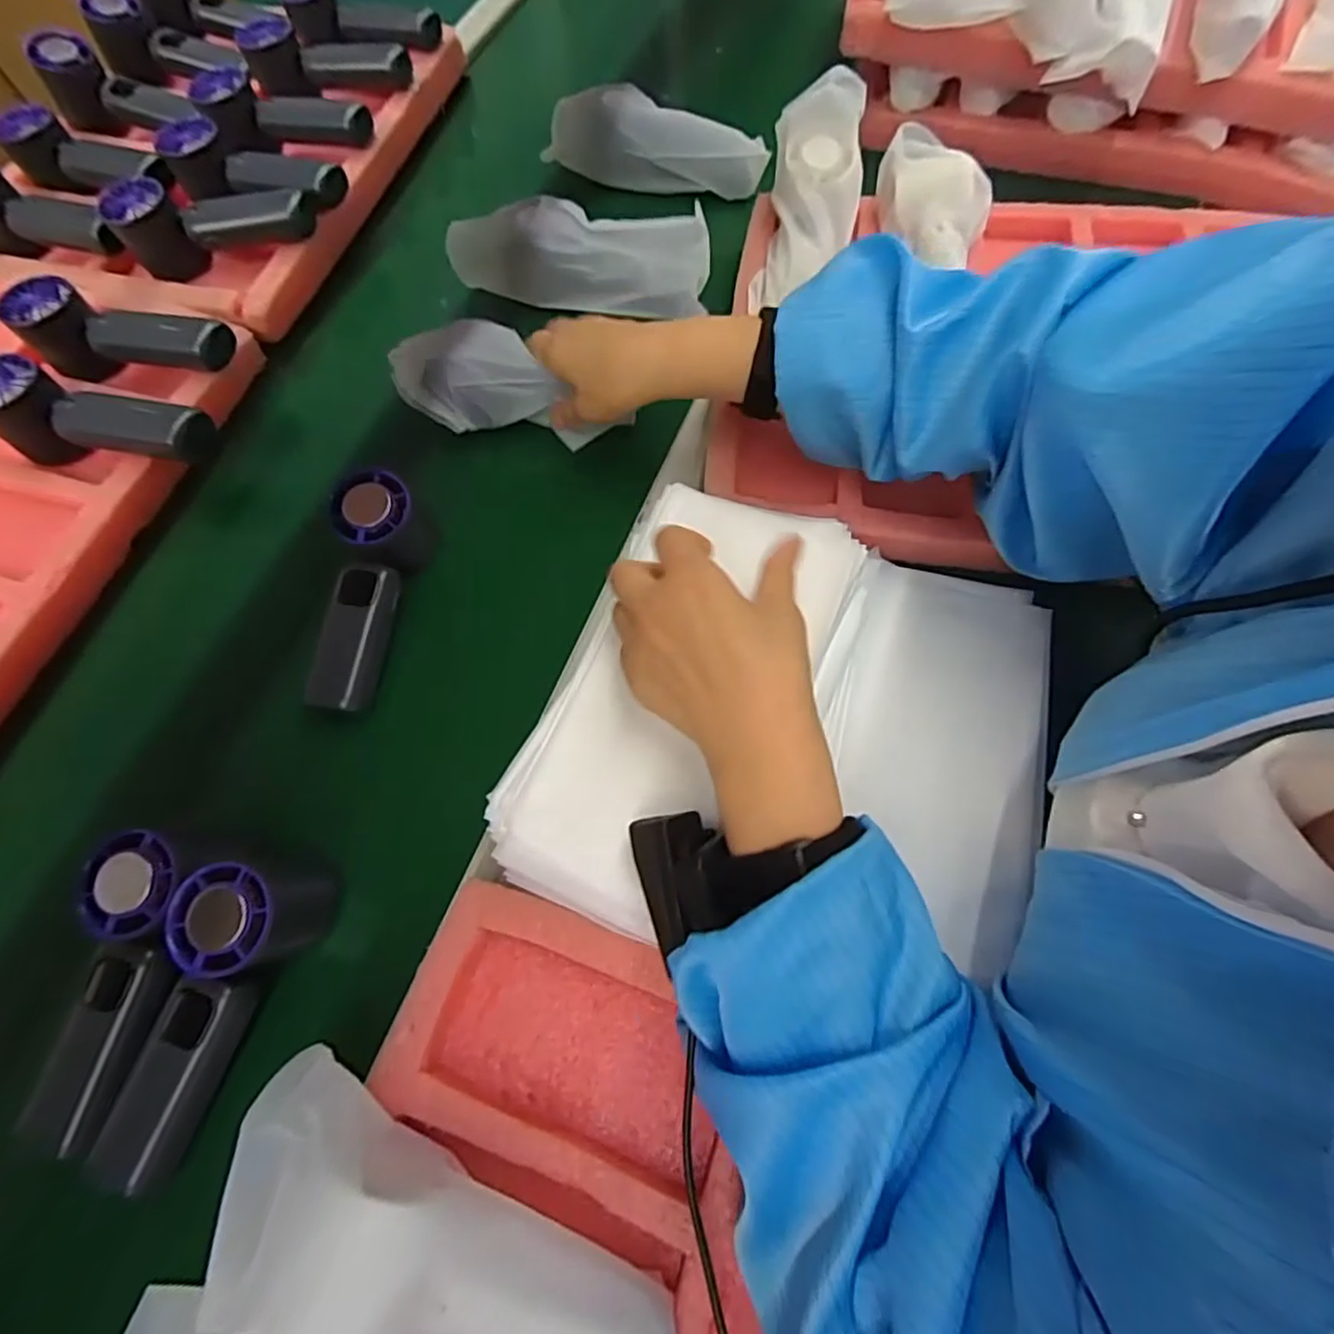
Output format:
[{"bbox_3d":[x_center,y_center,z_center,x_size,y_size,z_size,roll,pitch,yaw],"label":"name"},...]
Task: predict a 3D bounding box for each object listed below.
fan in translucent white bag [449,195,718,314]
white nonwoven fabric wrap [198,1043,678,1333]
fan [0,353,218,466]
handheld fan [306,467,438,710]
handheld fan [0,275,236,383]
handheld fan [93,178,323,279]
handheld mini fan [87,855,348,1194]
[{"bbox_3d":[-0.072,-0.336,0.524,0.206,0.051,0.070,4,67,4],"label":"fan in translucent white bag"},{"bbox_3d":[-0.088,0.232,0.242,0.190,0.045,0.065,26,70,13],"label":"white nonwoven fabric wrap"},{"bbox_3d":[-0.402,-0.174,0.457,0.152,0.047,0.055,8,66,-8],"label":"fan"},{"bbox_3d":[-0.191,-0.050,0.406,0.041,0.054,0.148,4,67,4],"label":"handheld fan"},{"bbox_3d":[-0.405,-0.247,0.475,0.145,0.046,0.056,10,67,7],"label":"handheld fan"},{"bbox_3d":[-0.372,-0.370,0.527,0.153,0.044,0.056,-17,67,-5],"label":"handheld fan"},{"bbox_3d":[-0.229,0.170,0.318,0.045,0.060,0.150,17,68,10],"label":"handheld mini fan"}]

